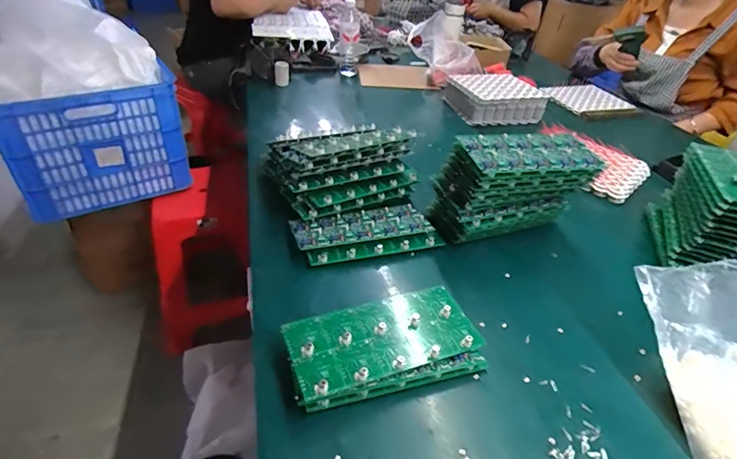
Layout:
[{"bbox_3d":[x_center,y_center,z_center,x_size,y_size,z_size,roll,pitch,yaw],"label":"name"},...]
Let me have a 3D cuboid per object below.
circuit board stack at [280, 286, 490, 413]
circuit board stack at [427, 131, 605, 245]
[{"bbox_3d":[0.019,0.138,0.515,0.224,0.042,0.115,-10,38,-19],"label":"circuit board stack"},{"bbox_3d":[0.241,-0.075,0.728,0.234,0.149,0.112,-6,37,-15],"label":"circuit board stack"}]

